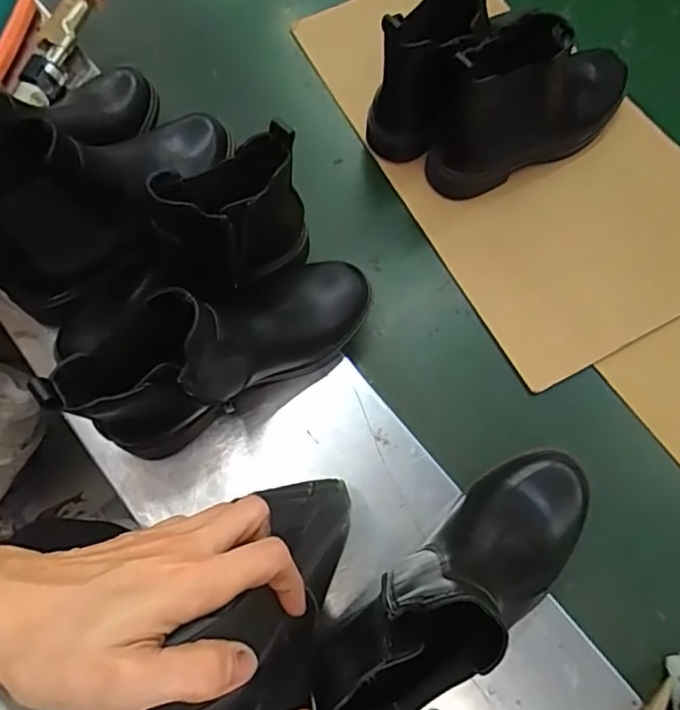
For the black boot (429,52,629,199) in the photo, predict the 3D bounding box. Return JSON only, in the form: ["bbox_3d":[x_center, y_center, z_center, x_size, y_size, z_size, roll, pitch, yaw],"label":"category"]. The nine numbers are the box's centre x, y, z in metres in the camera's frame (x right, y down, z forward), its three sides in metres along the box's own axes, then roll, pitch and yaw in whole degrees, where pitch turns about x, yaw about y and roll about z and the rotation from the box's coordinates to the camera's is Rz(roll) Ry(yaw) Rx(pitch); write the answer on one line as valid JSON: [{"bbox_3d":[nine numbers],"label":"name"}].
[{"bbox_3d":[0.211,-0.261,0.610,0.249,0.145,0.088,-33,74,-11],"label":"black boot"}]

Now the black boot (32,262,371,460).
[{"bbox_3d":[-0.080,-0.011,0.484,0.243,0.176,0.089,-35,74,-24],"label":"black boot"}]

